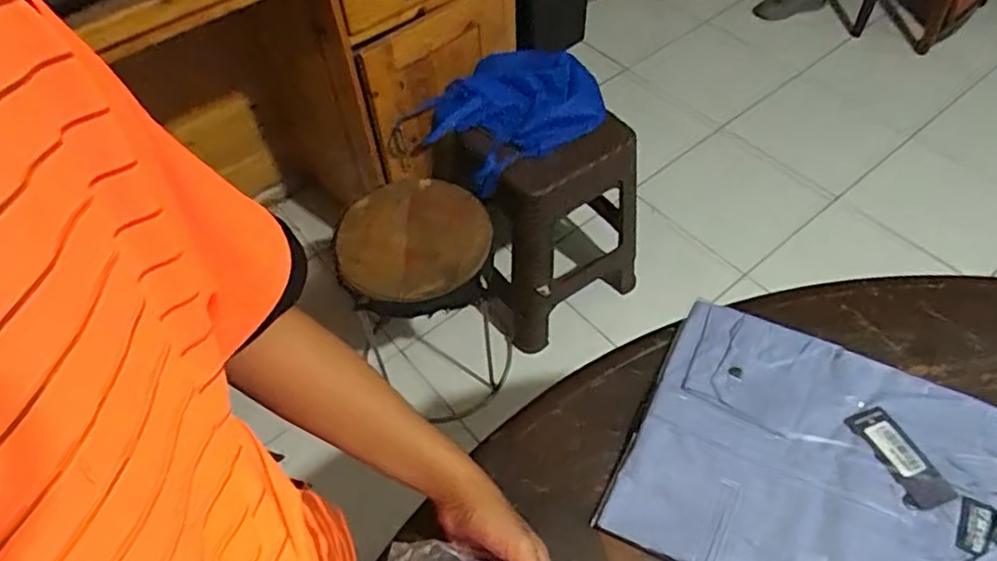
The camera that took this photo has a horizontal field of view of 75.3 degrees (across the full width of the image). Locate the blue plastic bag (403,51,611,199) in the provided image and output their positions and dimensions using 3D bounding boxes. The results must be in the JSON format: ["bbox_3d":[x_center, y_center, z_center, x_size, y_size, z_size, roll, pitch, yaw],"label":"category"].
[{"bbox_3d":[0.002,-0.331,1.278,0.350,0.142,0.253,-24,55,-13],"label":"blue plastic bag"}]

